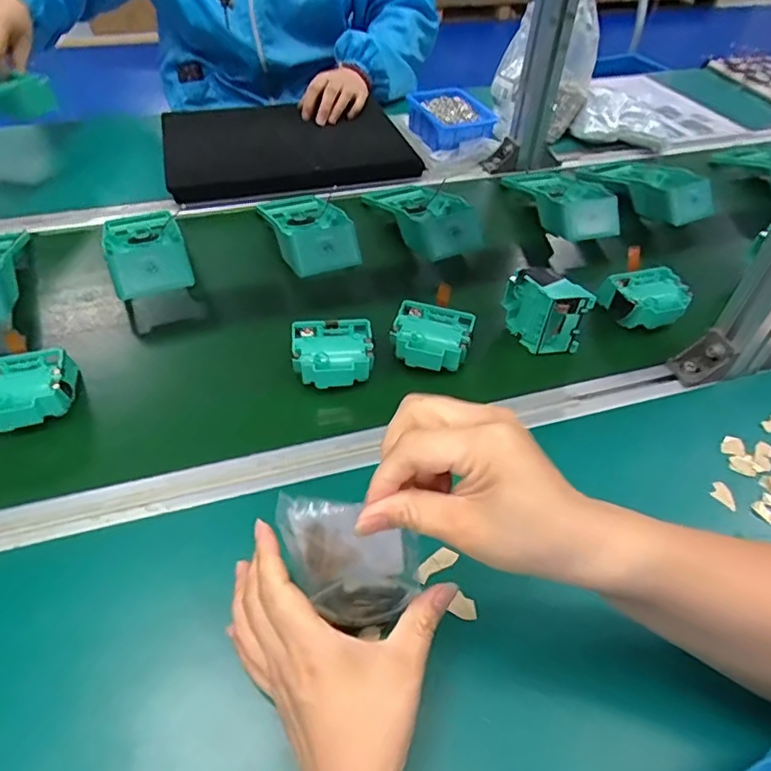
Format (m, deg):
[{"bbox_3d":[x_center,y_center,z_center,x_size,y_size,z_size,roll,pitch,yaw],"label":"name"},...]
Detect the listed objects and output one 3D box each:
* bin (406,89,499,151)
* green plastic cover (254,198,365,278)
[{"bbox_3d":[0.097,-0.408,0.872,0.097,0.048,0.150,-17,51,-18],"label":"bin"},{"bbox_3d":[-0.094,-0.188,0.672,0.087,0.052,0.175,-15,50,-16],"label":"green plastic cover"}]

